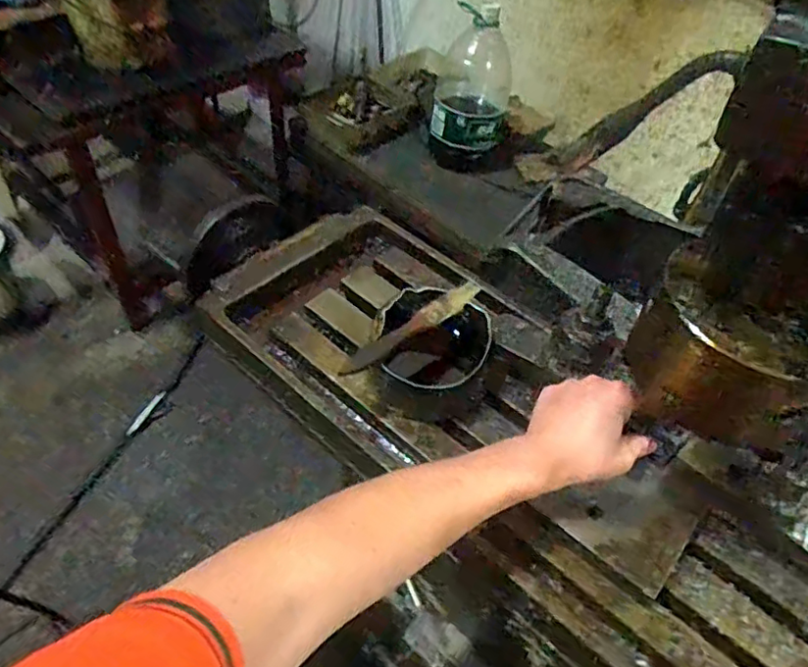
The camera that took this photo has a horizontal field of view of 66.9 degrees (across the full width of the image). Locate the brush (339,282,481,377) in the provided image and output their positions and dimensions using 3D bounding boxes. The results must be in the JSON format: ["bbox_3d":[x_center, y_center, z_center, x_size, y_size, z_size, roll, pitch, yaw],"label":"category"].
[{"bbox_3d":[0.009,-0.004,0.531,0.145,0.025,0.018,-27,58,-26],"label":"brush"}]

